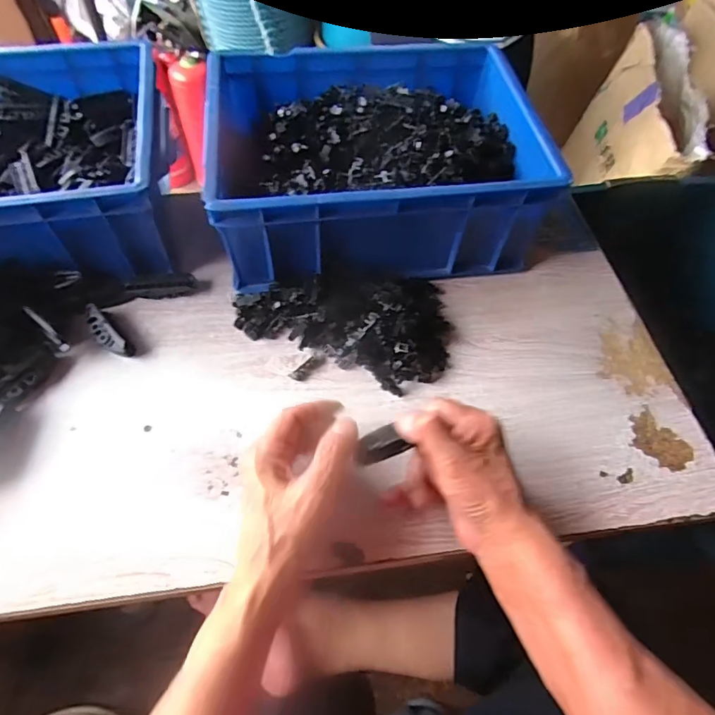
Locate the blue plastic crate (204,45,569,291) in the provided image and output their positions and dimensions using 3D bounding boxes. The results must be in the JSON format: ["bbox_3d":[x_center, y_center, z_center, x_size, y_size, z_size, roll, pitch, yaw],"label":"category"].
[{"bbox_3d":[0.014,-0.222,0.545,0.326,0.115,0.262,-6,58,-6],"label":"blue plastic crate"}]

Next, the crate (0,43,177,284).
[{"bbox_3d":[-0.377,-0.202,0.508,0.342,0.100,0.271,-8,59,-8],"label":"crate"}]

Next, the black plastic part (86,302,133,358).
[{"bbox_3d":[-0.250,-0.026,0.477,0.020,0.018,0.069,-38,67,-23],"label":"black plastic part"}]

